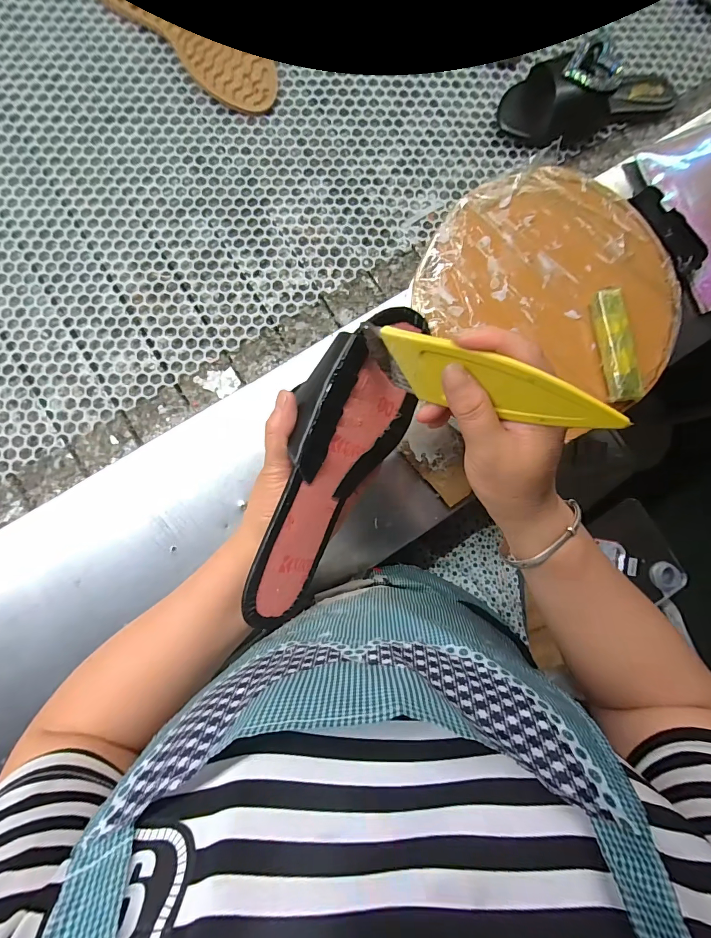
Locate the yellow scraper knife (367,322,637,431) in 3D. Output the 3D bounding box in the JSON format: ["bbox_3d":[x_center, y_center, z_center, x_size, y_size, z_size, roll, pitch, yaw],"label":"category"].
[{"bbox_3d":[0.071,-0.051,0.217,0.146,0.046,0.005,22,56,29],"label":"yellow scraper knife"}]

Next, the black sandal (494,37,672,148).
[{"bbox_3d":[0.284,-0.465,0.443,0.211,0.064,0.094,-22,87,-4],"label":"black sandal"}]

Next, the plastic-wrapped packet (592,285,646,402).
[{"bbox_3d":[0.240,-0.113,0.340,0.027,0.012,0.102,-9,84,1],"label":"plastic-wrapped packet"}]

